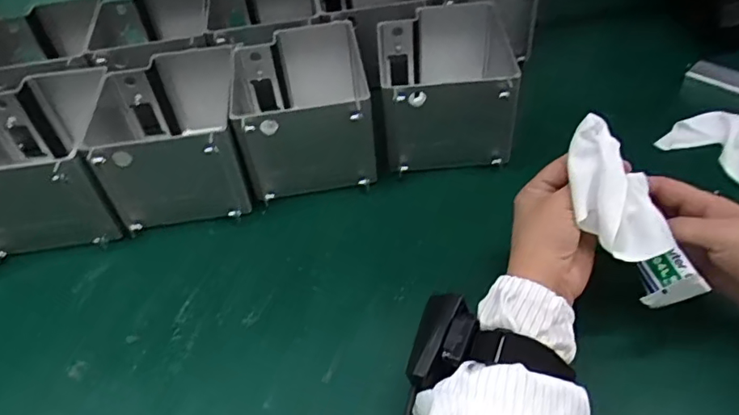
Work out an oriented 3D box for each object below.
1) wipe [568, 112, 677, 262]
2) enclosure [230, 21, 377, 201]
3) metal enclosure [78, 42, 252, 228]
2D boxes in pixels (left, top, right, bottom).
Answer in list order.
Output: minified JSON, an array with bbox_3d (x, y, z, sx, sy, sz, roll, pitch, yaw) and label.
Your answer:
[{"bbox_3d":[0.176,-0.014,0.392,0.060,0.023,0.103,-23,86,-16],"label":"wipe"},{"bbox_3d":[-0.073,-0.113,0.593,0.140,0.103,0.195,-11,46,-6],"label":"enclosure"},{"bbox_3d":[-0.196,-0.075,0.561,0.139,0.097,0.170,-10,46,-5],"label":"metal enclosure"}]

